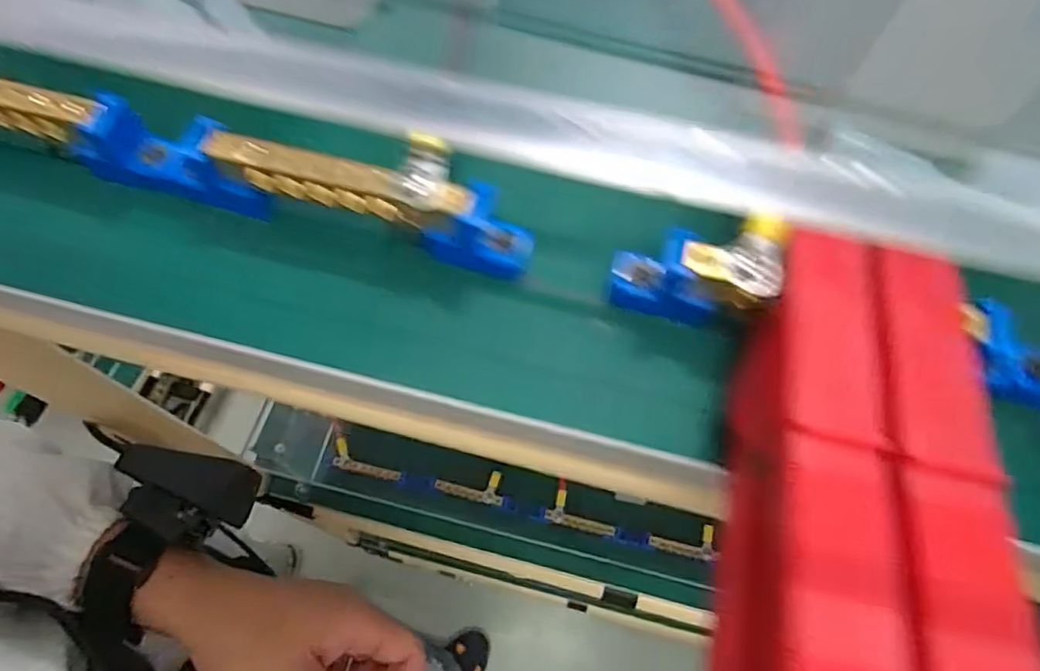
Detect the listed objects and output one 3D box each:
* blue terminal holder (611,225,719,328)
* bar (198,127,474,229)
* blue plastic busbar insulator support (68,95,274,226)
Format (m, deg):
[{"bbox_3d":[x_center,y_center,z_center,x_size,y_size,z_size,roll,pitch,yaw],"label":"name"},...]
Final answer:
[{"bbox_3d":[0.036,-0.014,0.144,0.026,0.022,0.011,18,66,6],"label":"blue terminal holder"},{"bbox_3d":[-0.045,-0.038,0.147,0.067,0.013,0.007,16,66,5],"label":"bar"},{"bbox_3d":[-0.091,-0.048,0.156,0.052,0.024,0.014,17,66,6],"label":"blue plastic busbar insulator support"}]

